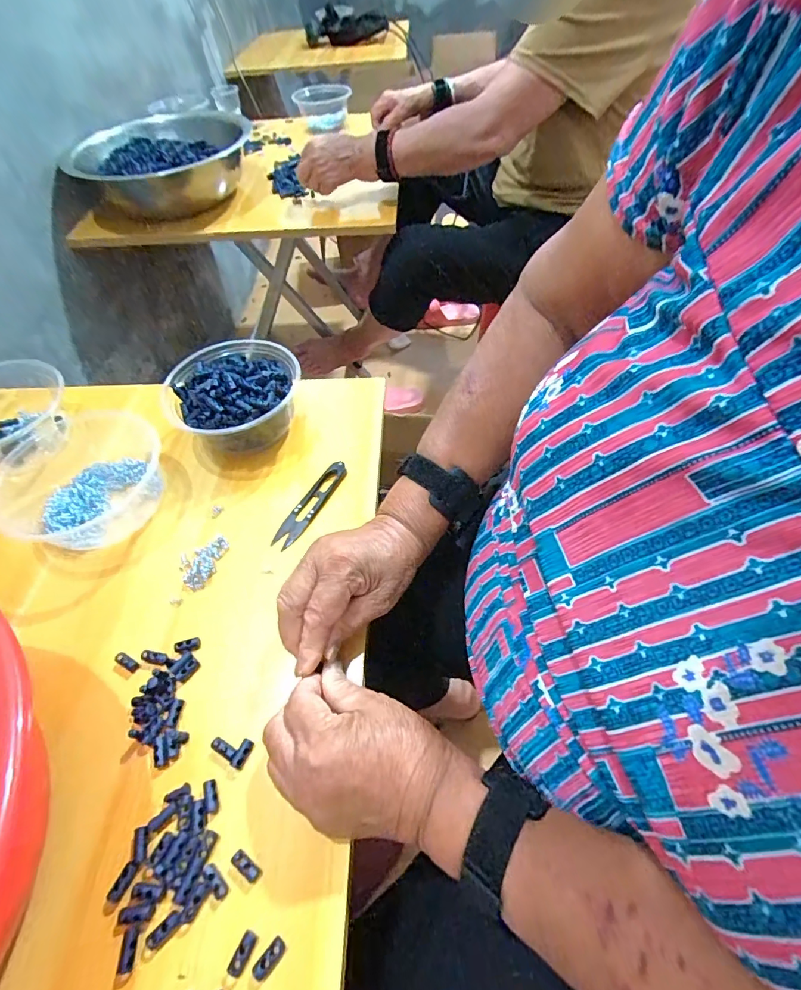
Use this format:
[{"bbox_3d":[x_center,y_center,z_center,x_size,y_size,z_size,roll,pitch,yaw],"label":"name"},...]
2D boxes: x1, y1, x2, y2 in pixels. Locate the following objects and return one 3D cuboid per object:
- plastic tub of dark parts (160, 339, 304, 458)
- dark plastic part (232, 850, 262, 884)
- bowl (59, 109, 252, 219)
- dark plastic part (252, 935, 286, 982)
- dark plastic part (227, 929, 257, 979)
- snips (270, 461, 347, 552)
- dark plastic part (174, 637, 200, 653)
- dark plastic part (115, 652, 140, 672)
[{"bbox_3d":[-0.168,-0.101,0.465,0.132,0.070,0.132,-2,57,2],"label":"plastic tub of dark parts"},{"bbox_3d":[-0.094,0.227,0.274,0.020,0.004,0.008,28,63,20],"label":"dark plastic part"},{"bbox_3d":[-0.426,-0.593,0.812,0.286,0.091,0.280,-2,57,2],"label":"bowl"},{"bbox_3d":[-0.074,0.259,0.251,0.010,0.004,0.020,33,64,22],"label":"dark plastic part"},{"bbox_3d":[-0.089,0.258,0.253,0.009,0.004,0.019,19,60,15],"label":"dark plastic part"},{"bbox_3d":[-0.084,0.008,0.425,0.021,0.009,0.100,27,62,19],"label":"snips"},{"bbox_3d":[-0.168,0.119,0.354,0.019,0.004,0.011,-15,57,-6],"label":"dark plastic part"},{"bbox_3d":[-0.214,0.130,0.350,0.022,0.004,0.008,21,60,16],"label":"dark plastic part"}]

